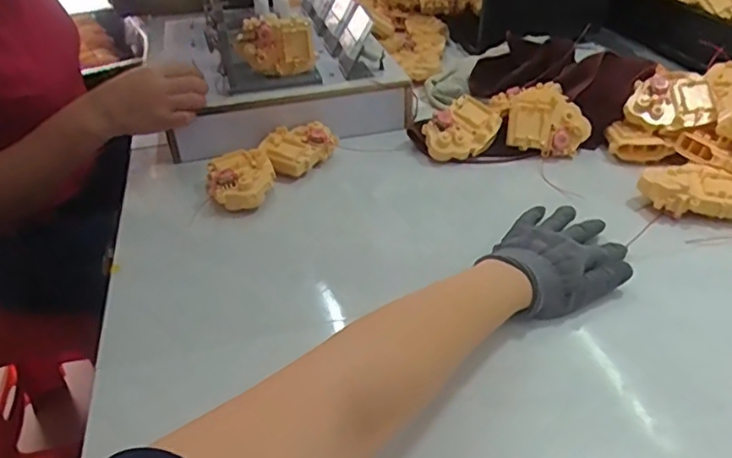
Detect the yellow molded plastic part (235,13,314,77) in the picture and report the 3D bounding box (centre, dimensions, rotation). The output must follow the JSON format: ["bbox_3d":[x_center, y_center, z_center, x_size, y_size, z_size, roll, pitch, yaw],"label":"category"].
[{"bbox_3d":[-0.119,-0.235,0.759,0.099,0.071,0.040,-3,35,0],"label":"yellow molded plastic part"}]

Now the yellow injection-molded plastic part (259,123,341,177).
[{"bbox_3d":[-0.083,-0.102,0.726,0.061,0.035,0.091,19,40,28],"label":"yellow injection-molded plastic part"}]

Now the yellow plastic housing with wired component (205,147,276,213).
[{"bbox_3d":[-0.144,-0.058,0.678,0.074,0.032,0.096,-9,35,-8],"label":"yellow plastic housing with wired component"}]

